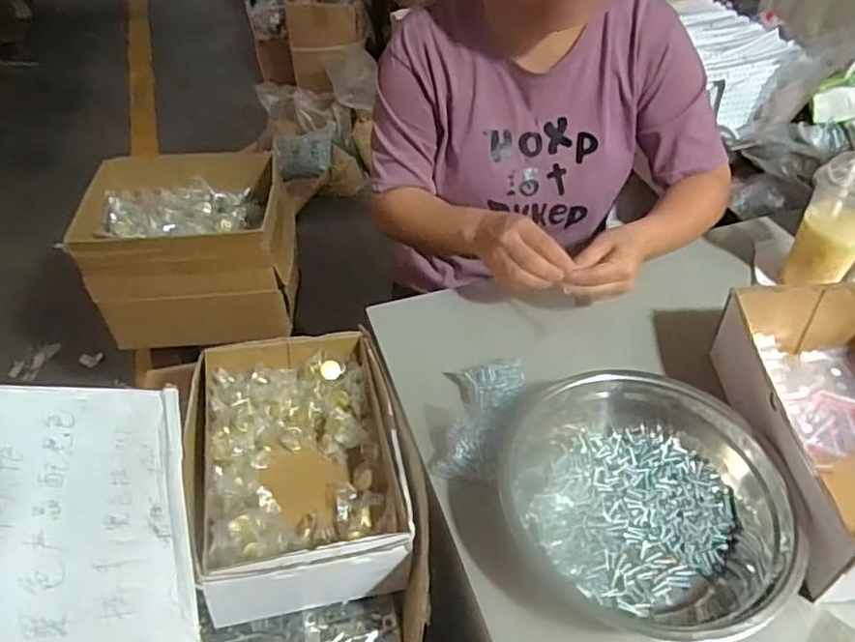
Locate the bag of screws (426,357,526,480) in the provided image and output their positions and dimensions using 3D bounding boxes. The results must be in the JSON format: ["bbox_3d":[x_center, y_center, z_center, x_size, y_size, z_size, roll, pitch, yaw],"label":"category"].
[{"bbox_3d":[0.048,0.097,0.665,0.088,0.036,0.156,14,47,14],"label":"bag of screws"}]

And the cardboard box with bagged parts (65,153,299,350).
[{"bbox_3d":[-0.407,-0.119,1.128,0.335,0.218,0.242,-6,46,-6],"label":"cardboard box with bagged parts"}]

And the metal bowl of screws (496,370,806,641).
[{"bbox_3d":[0.194,0.154,0.582,0.249,0.063,0.271,0,45,0],"label":"metal bowl of screws"}]

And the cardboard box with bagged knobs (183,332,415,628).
[{"bbox_3d":[-0.141,0.153,0.702,0.210,0.105,0.293,-10,46,-10],"label":"cardboard box with bagged knobs"}]

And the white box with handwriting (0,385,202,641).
[{"bbox_3d":[-0.325,0.190,0.568,0.197,0.088,0.291,8,38,-33],"label":"white box with handwriting"}]

